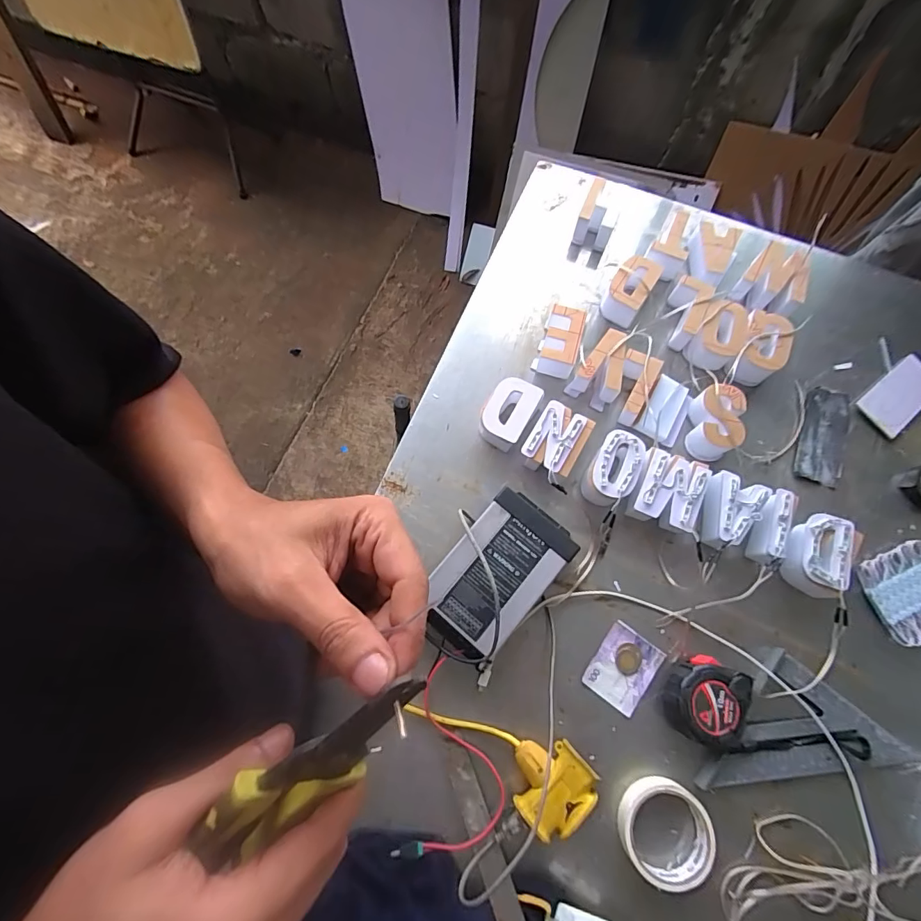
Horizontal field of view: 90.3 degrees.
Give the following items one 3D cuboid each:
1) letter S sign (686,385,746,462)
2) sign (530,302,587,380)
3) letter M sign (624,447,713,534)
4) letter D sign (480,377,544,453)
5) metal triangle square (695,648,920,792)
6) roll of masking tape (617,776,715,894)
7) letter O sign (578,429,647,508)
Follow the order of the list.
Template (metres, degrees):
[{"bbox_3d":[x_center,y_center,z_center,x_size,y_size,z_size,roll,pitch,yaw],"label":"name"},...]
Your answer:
[{"bbox_3d":[0.324,-0.047,0.585,0.057,0.046,0.092,9,73,3],"label":"letter S sign"},{"bbox_3d":[0.134,-0.160,0.618,0.053,0.047,0.084,18,74,6],"label":"sign"},{"bbox_3d":[0.248,0.039,0.561,0.082,0.049,0.085,16,75,6],"label":"letter M sign"},{"bbox_3d":[0.060,-0.059,0.590,0.060,0.045,0.088,27,75,8],"label":"letter D sign"},{"bbox_3d":[0.366,0.279,0.504,0.225,0.017,0.125,-7,73,-2],"label":"metal triangle square"},{"bbox_3d":[0.210,0.377,0.464,0.090,0.024,0.095,0,73,0],"label":"roll of masking tape"},{"bbox_3d":[0.187,0.011,0.568,0.058,0.049,0.087,31,76,9],"label":"letter O sign"}]

